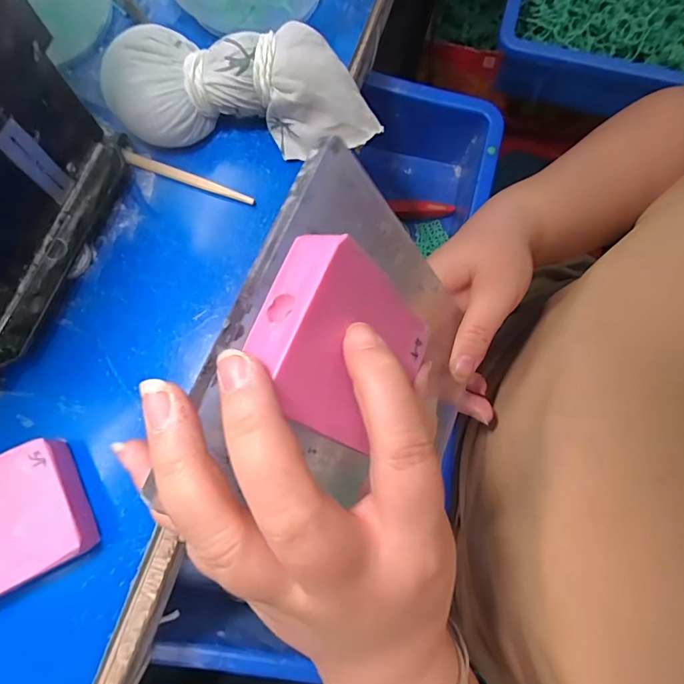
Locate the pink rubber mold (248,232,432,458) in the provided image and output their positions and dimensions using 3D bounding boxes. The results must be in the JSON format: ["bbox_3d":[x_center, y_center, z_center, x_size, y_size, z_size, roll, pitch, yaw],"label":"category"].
[{"bbox_3d":[0.003,0.004,0.158,0.017,0.071,0.058,5,69,42],"label":"pink rubber mold"}]

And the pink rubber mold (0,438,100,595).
[{"bbox_3d":[-0.160,0.086,0.217,0.073,0.022,0.058,-25,78,-7],"label":"pink rubber mold"}]

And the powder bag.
[{"bbox_3d":[-0.052,-0.141,0.254,0.145,0.047,0.058,0,77,-1],"label":"powder bag"}]

